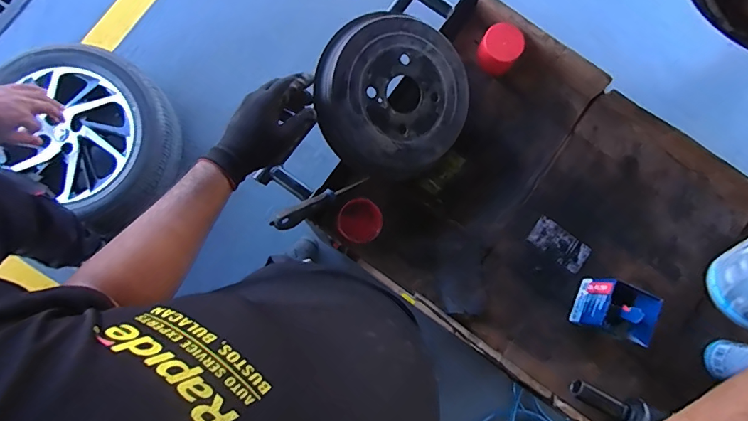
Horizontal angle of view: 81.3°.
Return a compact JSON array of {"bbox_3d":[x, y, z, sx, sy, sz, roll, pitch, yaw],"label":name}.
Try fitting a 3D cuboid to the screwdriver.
[{"bbox_3d":[-0.075,-0.015,0.645,0.161,0.029,0.020,-30,79,-27],"label":"screwdriver"}]

